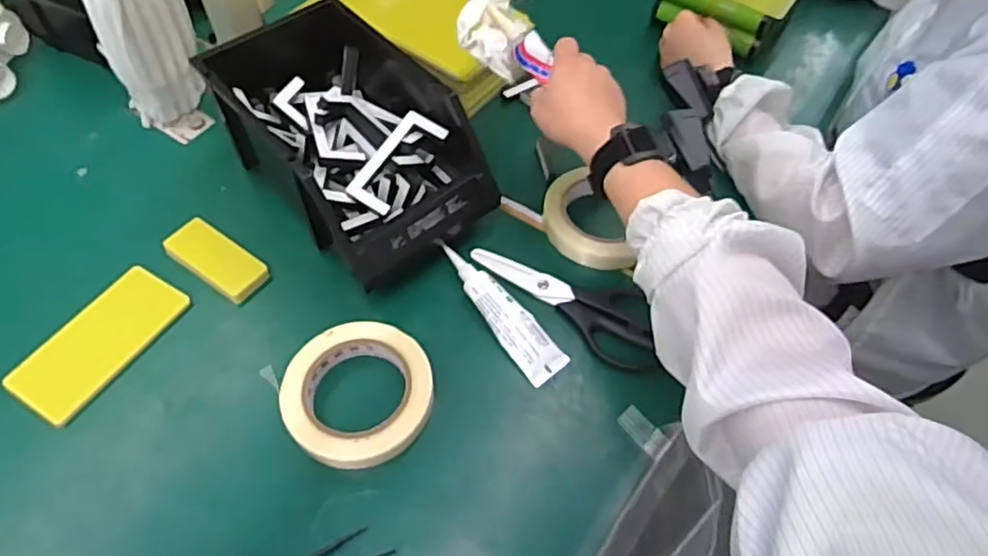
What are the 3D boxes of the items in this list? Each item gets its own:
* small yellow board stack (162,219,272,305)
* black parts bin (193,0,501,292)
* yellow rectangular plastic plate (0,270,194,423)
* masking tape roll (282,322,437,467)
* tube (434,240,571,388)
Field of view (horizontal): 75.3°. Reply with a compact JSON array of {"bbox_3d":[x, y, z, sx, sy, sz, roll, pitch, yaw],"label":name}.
[{"bbox_3d":[-0.255,-0.018,0.587,0.098,0.017,0.043,30,59,18],"label":"small yellow board stack"},{"bbox_3d":[-0.142,-0.142,0.609,0.169,0.103,0.295,-35,63,-23],"label":"black parts bin"},{"bbox_3d":[-0.332,0.053,0.542,0.070,0.010,0.139,28,59,17],"label":"yellow rectangular plastic plate"},{"bbox_3d":[-0.109,0.089,0.509,0.112,0.027,0.119,1,55,-1],"label":"masking tape roll"},{"bbox_3d":[0.001,0.027,0.557,0.035,0.021,0.153,-34,63,-23],"label":"tube"}]

